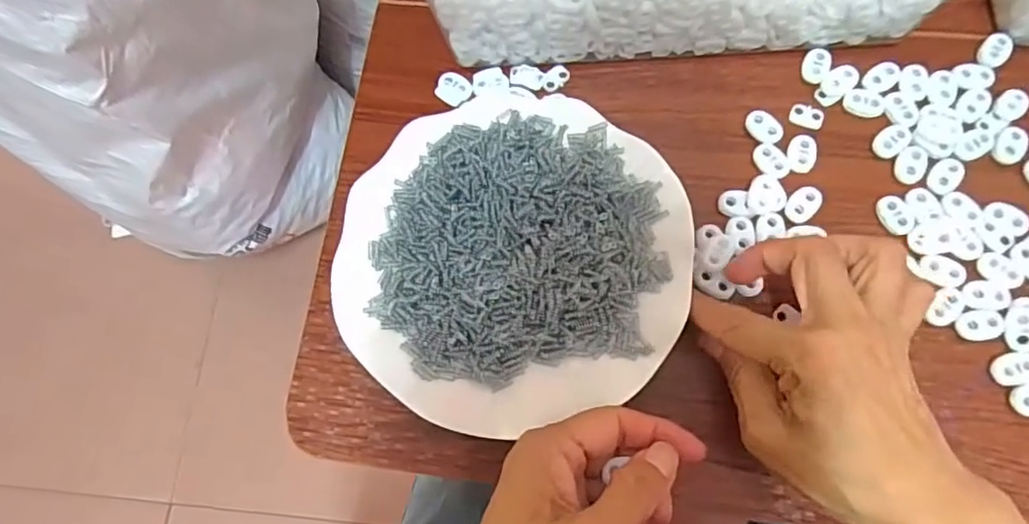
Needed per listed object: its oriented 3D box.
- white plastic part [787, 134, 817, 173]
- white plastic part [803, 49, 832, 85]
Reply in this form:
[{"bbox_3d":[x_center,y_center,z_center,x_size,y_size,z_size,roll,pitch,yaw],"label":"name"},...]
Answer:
[{"bbox_3d":[0.164,-0.062,0.342,0.015,0.004,0.022,5,75,6],"label":"white plastic part"},{"bbox_3d":[0.180,-0.118,0.359,0.014,0.004,0.022,25,78,11],"label":"white plastic part"}]

